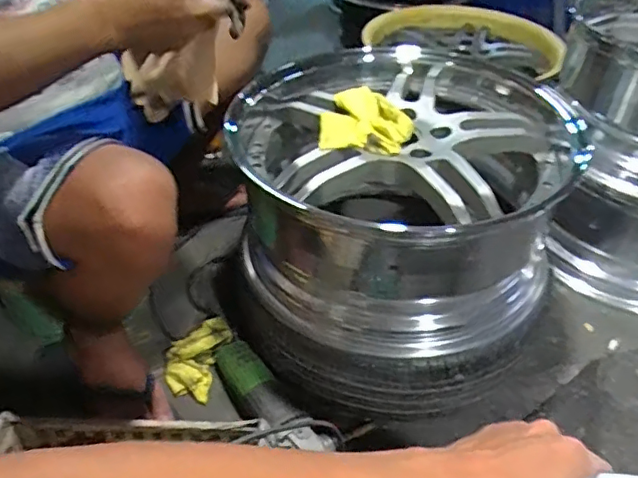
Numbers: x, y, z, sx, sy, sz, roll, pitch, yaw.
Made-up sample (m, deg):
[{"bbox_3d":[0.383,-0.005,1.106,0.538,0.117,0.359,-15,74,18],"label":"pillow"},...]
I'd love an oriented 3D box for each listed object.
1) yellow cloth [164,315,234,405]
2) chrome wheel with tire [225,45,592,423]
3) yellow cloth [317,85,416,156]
[{"bbox_3d":[-0.206,0.194,0.950,0.096,0.029,0.135,13,62,12],"label":"yellow cloth"},{"bbox_3d":[0.114,-0.046,0.948,0.482,0.325,0.548,-8,41,-10],"label":"chrome wheel with tire"},{"bbox_3d":[0.067,-0.180,0.850,0.134,0.043,0.167,1,40,0],"label":"yellow cloth"}]

